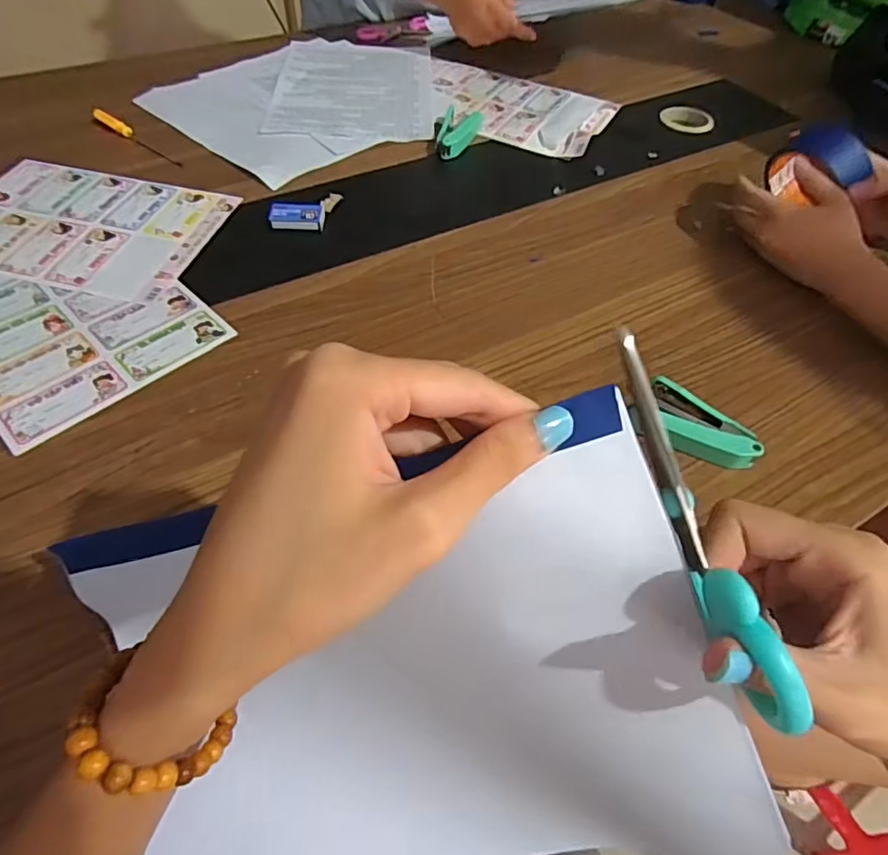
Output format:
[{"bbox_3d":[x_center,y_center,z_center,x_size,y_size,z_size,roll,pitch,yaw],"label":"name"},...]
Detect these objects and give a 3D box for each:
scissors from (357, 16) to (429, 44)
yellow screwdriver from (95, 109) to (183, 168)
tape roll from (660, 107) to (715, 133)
[{"bbox_3d":[-0.078,-0.631,0.883,0.118,0.005,0.080,-13,56,-12],"label":"scissors"},{"bbox_3d":[-0.359,-0.340,0.649,0.155,0.010,0.018,34,60,19],"label":"yellow screwdriver"},{"bbox_3d":[0.323,-0.412,0.740,0.058,0.010,0.067,-8,56,-9],"label":"tape roll"}]

